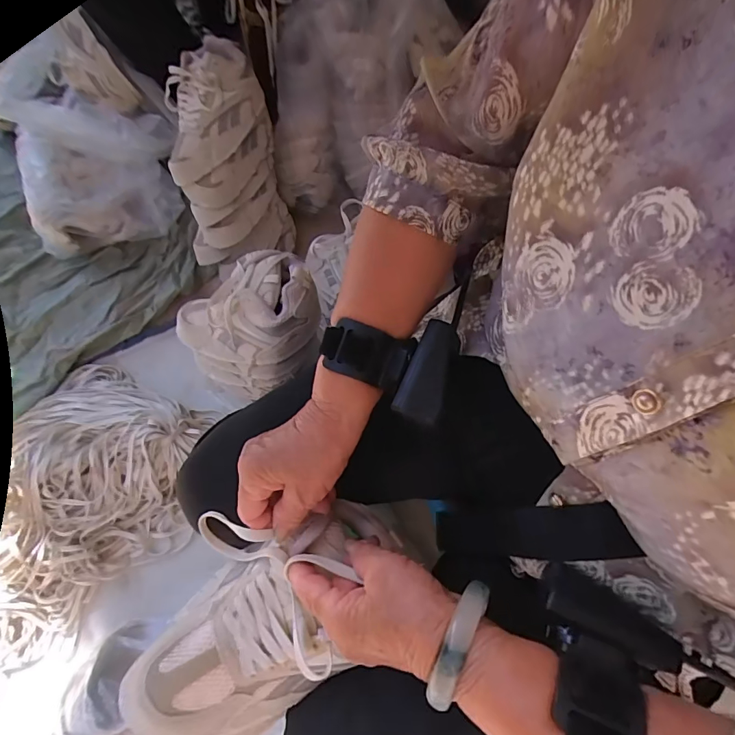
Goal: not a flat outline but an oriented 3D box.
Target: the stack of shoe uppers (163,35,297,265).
[{"bbox_3d":[-0.257,-0.352,0.770,0.129,0.378,0.199,23,47,33],"label":"stack of shoe uppers"}]

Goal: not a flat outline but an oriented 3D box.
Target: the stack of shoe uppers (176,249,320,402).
[{"bbox_3d":[-0.155,-0.056,0.576,0.183,0.157,0.171,-27,71,-12],"label":"stack of shoe uppers"}]

